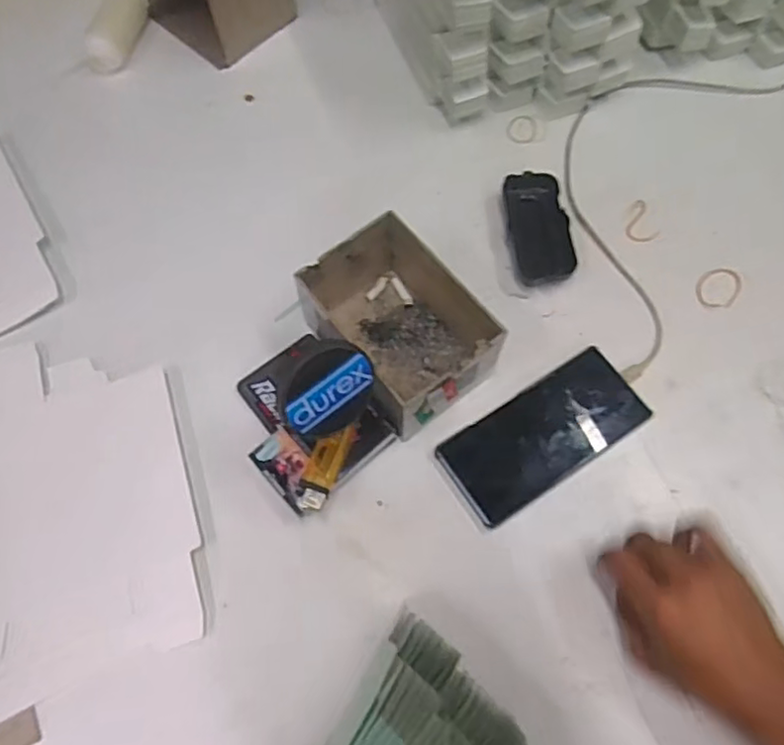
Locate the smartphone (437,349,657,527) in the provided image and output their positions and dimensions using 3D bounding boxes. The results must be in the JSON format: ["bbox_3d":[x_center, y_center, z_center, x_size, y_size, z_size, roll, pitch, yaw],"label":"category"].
[{"bbox_3d":[0.122,0.048,0.510,0.163,0.008,0.074,-32,71,-12],"label":"smartphone"}]

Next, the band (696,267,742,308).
[{"bbox_3d":[0.286,-0.075,0.565,0.033,0.005,0.048,38,73,14],"label":"band"}]

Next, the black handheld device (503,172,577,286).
[{"bbox_3d":[0.129,-0.127,0.575,0.049,0.027,0.106,-4,68,-1],"label":"black handheld device"}]

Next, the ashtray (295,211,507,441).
[{"bbox_3d":[0.006,-0.035,0.510,0.100,0.074,0.143,-38,72,-14],"label":"ashtray"}]

